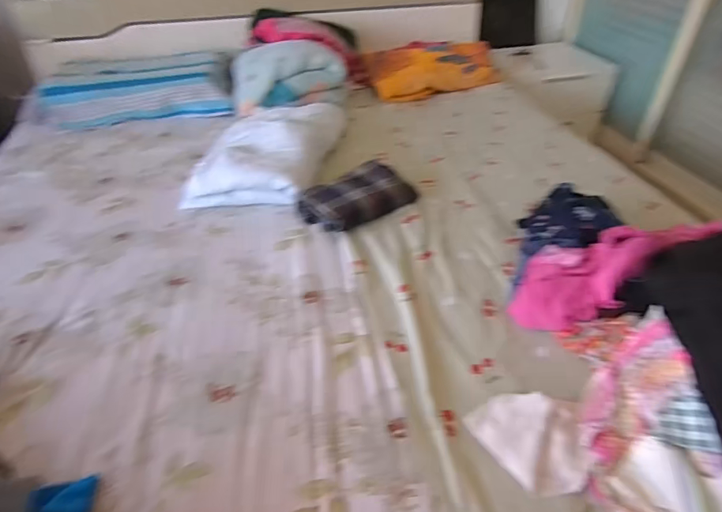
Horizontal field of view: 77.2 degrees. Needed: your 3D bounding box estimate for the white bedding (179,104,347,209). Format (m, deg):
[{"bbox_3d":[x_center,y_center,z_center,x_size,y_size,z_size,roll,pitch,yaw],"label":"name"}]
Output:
[{"bbox_3d":[-0.250,-0.317,1.260,0.327,0.122,0.480,5,40,8],"label":"white bedding"}]

